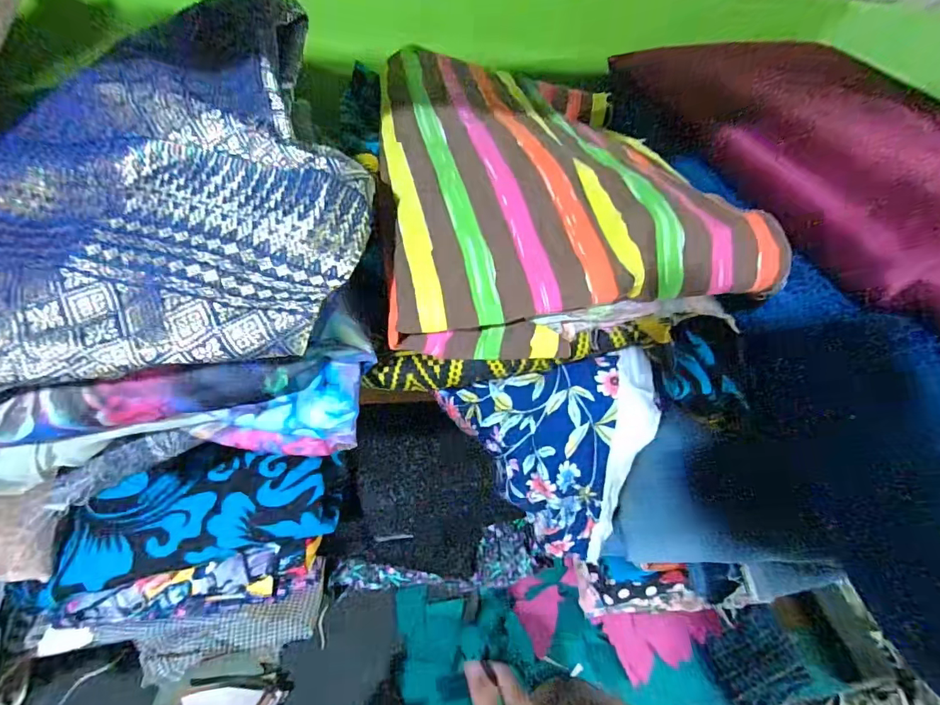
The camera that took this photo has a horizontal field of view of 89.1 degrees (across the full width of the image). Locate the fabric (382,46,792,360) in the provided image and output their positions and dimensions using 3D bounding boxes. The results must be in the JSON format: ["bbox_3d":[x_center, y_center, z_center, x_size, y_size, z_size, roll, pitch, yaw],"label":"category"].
[{"bbox_3d":[0.038,-0.106,0.291,0.176,0.061,0.254,-2,43,-10],"label":"fabric"}]

